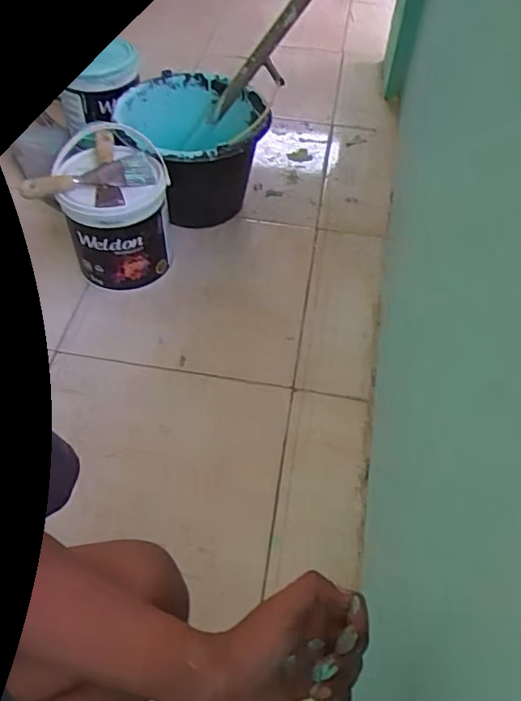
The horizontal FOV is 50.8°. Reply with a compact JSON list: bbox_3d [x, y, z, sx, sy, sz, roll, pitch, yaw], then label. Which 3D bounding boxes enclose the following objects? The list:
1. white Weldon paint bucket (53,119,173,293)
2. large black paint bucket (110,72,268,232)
[{"bbox_3d":[-0.249,-0.244,0.979,0.173,0.188,0.182,-12,54,-11],"label":"white Weldon paint bucket"},{"bbox_3d":[-0.126,-0.385,1.088,0.258,0.202,0.294,-8,53,-8],"label":"large black paint bucket"}]

